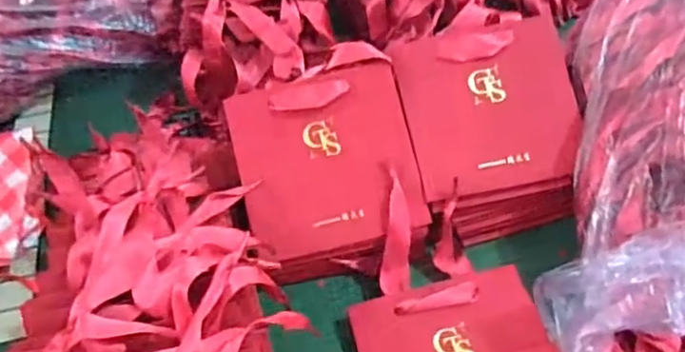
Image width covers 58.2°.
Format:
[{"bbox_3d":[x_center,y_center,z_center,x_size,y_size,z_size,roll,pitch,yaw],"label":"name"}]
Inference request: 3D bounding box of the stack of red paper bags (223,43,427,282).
[{"bbox_3d":[-0.013,-0.012,0.504,0.140,0.030,0.178,-13,89,1],"label":"stack of red paper bags"}]

